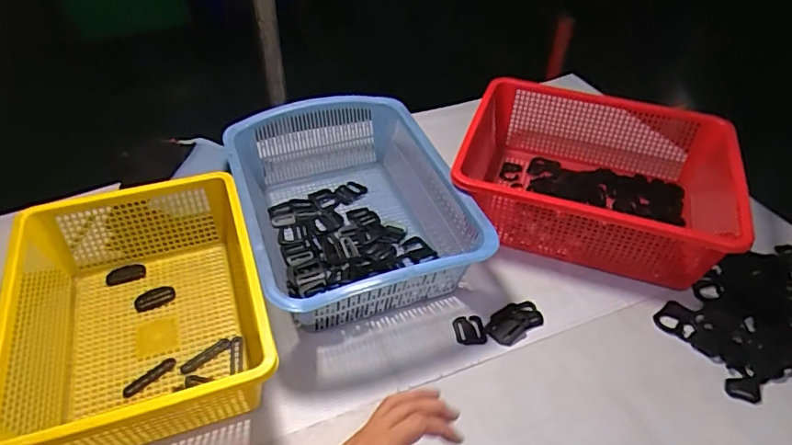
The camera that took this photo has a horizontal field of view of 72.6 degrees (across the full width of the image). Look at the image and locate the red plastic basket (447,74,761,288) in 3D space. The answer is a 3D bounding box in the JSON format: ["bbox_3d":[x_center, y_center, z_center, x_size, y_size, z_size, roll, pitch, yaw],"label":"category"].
[{"bbox_3d":[0.262,-0.065,0.736,0.324,0.116,0.264,13,45,12],"label":"red plastic basket"}]

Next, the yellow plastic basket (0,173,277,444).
[{"bbox_3d":[-0.273,0.085,0.581,0.234,0.106,0.272,-15,46,-16],"label":"yellow plastic basket"}]

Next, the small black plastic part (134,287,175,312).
[{"bbox_3d":[-0.287,0.092,0.642,0.046,0.010,0.021,-19,47,-20],"label":"small black plastic part"}]

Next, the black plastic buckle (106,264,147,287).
[{"bbox_3d":[-0.335,0.066,0.668,0.045,0.007,0.026,-21,48,-22],"label":"black plastic buckle"}]

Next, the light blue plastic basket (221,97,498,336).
[{"bbox_3d":[-0.062,-0.025,0.703,0.261,0.107,0.367,-14,46,-16],"label":"light blue plastic basket"}]

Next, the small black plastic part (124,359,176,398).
[{"bbox_3d":[-0.262,0.165,0.574,0.057,0.013,0.011,-26,50,-26],"label":"small black plastic part"}]

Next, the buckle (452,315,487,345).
[{"bbox_3d":[0.086,0.125,0.627,0.034,0.006,0.036,-3,44,-4],"label":"buckle"}]

